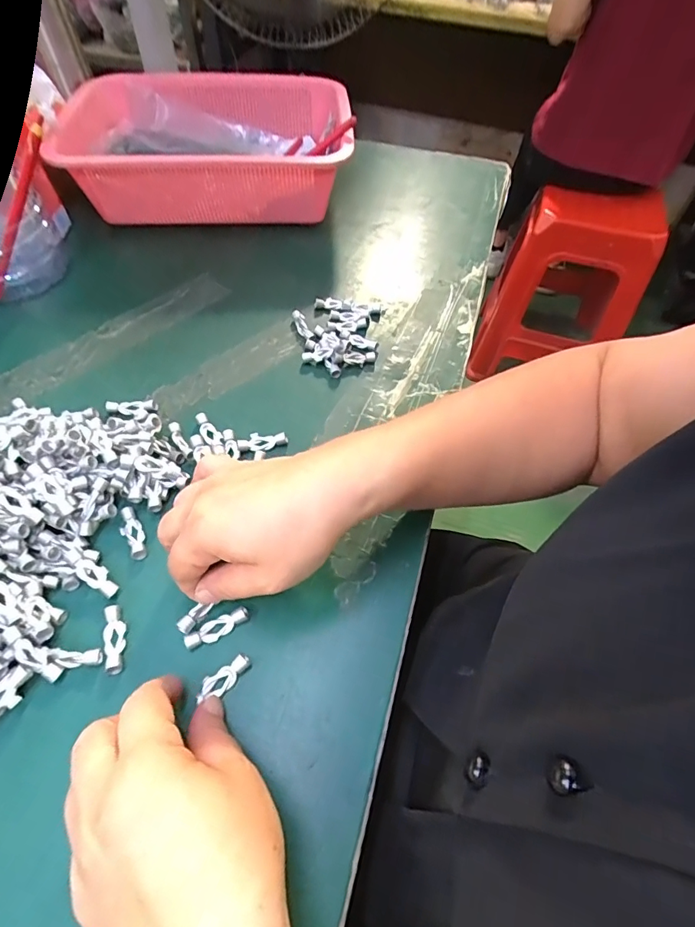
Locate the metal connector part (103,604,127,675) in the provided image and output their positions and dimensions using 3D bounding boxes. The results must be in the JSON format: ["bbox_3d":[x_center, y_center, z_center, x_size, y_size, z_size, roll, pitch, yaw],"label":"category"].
[{"bbox_3d":[-0.135,0.101,0.267,0.011,0.007,0.038,-9,57,-9],"label":"metal connector part"}]

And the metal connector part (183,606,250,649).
[{"bbox_3d":[-0.076,0.097,0.272,0.038,0.005,0.011,-21,59,-16],"label":"metal connector part"}]

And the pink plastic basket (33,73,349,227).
[{"bbox_3d":[-0.144,-0.350,0.524,0.284,0.093,0.206,2,56,-1],"label":"pink plastic basket"}]

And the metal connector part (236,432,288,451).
[{"bbox_3d":[-0.064,-0.017,0.349,0.036,0.006,0.013,-5,56,-6],"label":"metal connector part"}]

